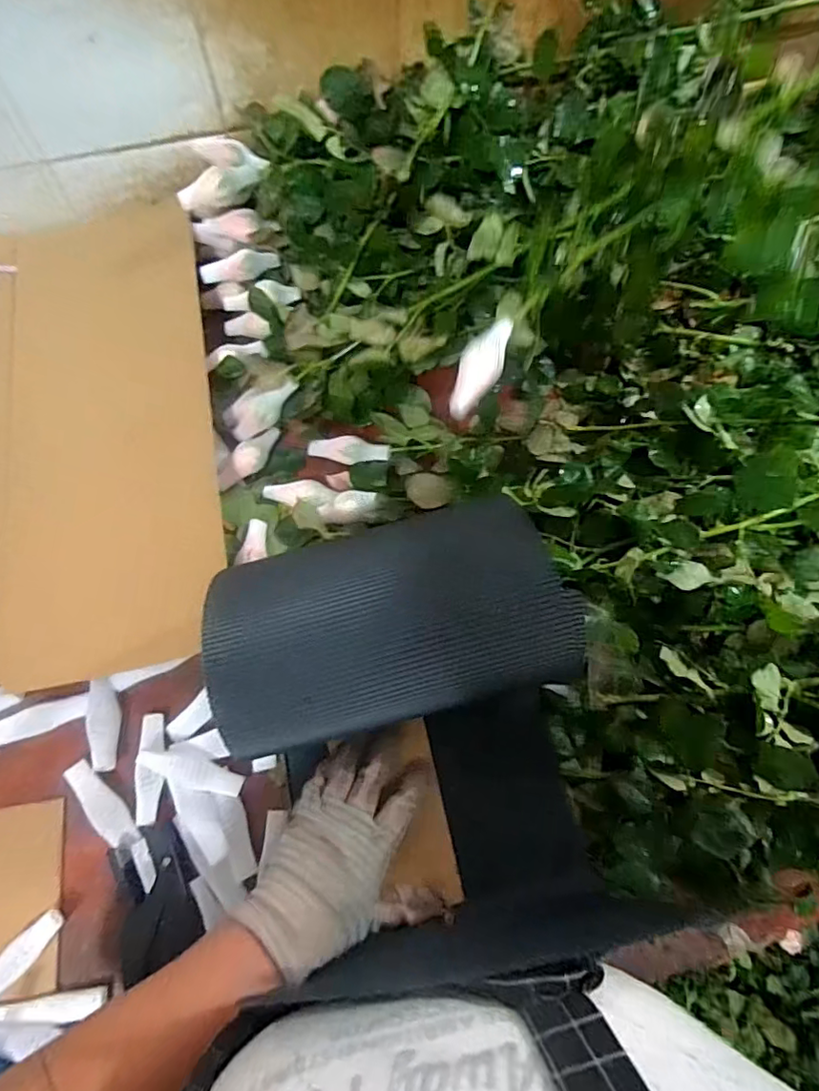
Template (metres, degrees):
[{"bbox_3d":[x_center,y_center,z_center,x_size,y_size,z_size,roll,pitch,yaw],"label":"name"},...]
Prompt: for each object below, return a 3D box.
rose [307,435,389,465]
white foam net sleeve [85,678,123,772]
[{"bbox_3d":[-0.063,-0.100,0.586,0.083,0.021,0.024,-1,69,-2],"label":"rose"},{"bbox_3d":[-0.268,0.155,0.490,0.024,0.016,0.077,-8,70,-5],"label":"white foam net sleeve"}]

